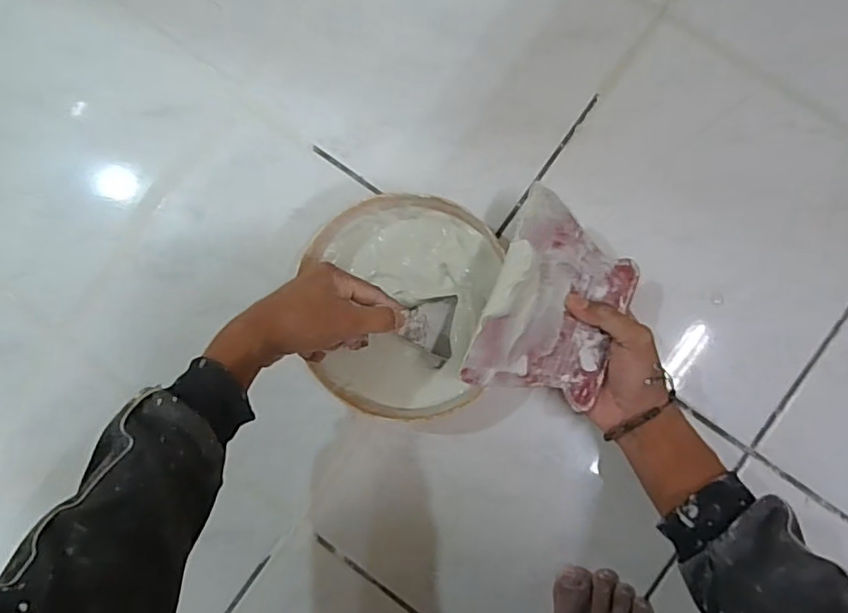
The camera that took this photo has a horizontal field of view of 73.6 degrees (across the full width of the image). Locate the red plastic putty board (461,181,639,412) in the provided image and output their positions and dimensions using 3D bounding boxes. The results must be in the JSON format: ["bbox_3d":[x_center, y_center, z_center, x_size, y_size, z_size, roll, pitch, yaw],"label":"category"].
[{"bbox_3d":[0.110,0.002,0.461,0.117,0.013,0.159,26,80,-15],"label":"red plastic putty board"}]

